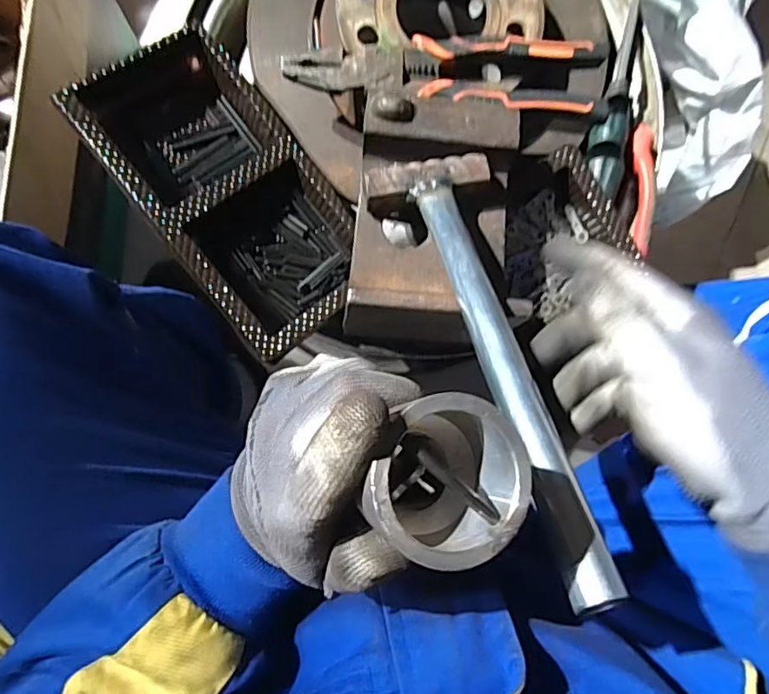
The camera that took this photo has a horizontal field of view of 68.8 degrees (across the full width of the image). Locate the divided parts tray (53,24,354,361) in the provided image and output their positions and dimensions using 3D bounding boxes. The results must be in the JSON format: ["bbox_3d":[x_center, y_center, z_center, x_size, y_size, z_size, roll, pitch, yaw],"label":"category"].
[{"bbox_3d":[-0.109,-0.115,0.396,0.118,0.054,0.236,-38,92,-6],"label":"divided parts tray"}]

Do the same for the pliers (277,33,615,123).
[{"bbox_3d":[0.047,-0.178,0.369,0.216,0.031,0.060,-7,88,-6],"label":"pliers"}]

